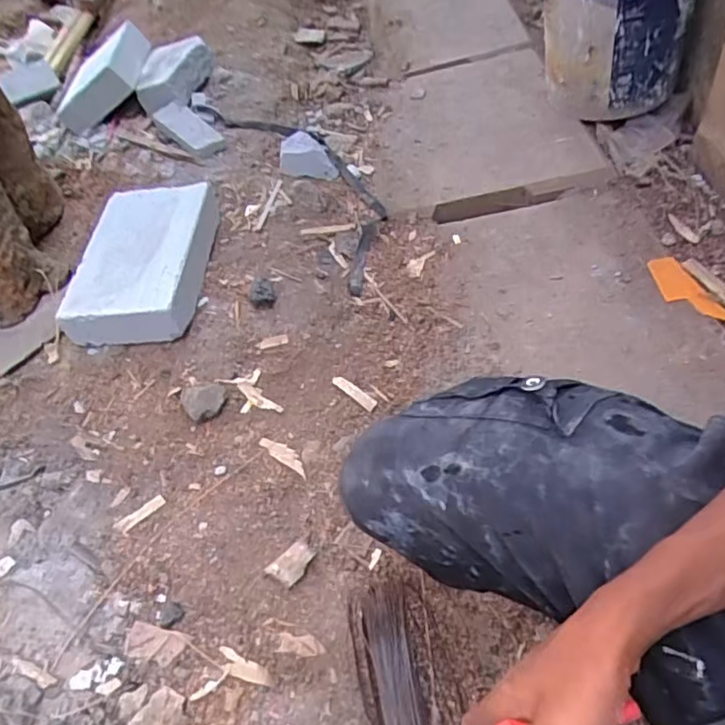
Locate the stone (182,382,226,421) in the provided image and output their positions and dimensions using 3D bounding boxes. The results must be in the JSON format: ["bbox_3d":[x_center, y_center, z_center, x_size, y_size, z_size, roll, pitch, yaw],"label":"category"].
[{"bbox_3d":[-0.238,0.053,0.851,0.062,0.032,0.065,31,63,27],"label":"stone"}]

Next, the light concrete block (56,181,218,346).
[{"bbox_3d":[-0.378,-0.190,1.017,0.202,0.095,0.345,-5,53,10],"label":"light concrete block"}]

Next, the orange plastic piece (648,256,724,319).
[{"bbox_3d":[0.521,-0.118,0.919,0.069,0.011,0.158,-17,54,-8],"label":"orange plastic piece"}]

